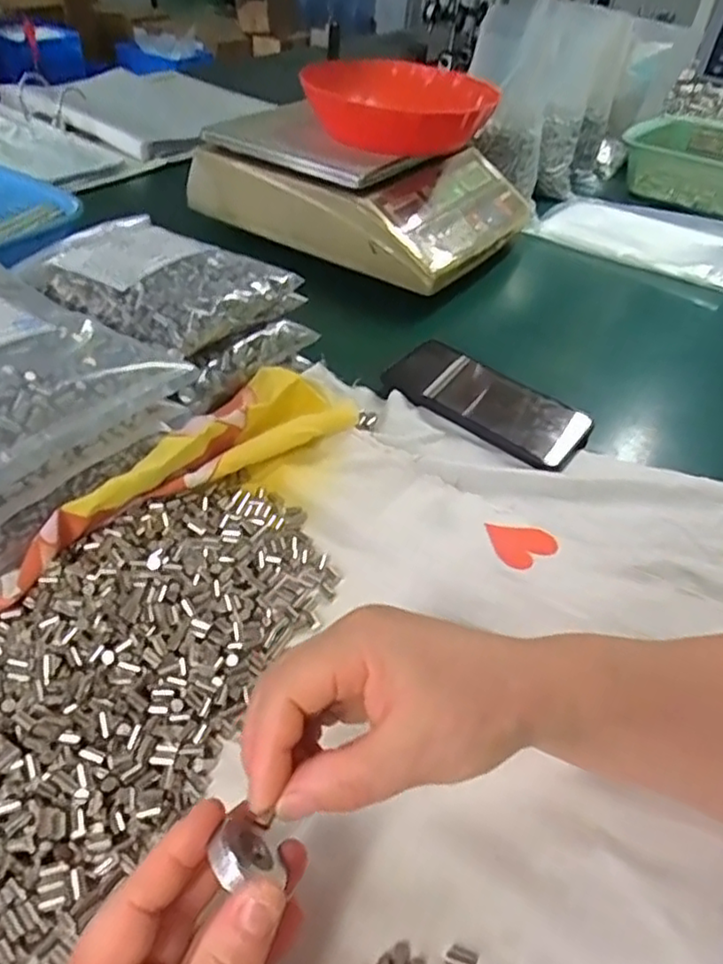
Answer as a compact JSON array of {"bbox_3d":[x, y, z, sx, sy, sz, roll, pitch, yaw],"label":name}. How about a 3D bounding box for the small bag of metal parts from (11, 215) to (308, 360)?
[{"bbox_3d":[-0.153,-0.152,0.488,0.170,0.039,0.141,28,48,18],"label":"small bag of metal parts"}]

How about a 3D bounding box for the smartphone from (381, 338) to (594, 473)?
[{"bbox_3d":[0.101,-0.067,0.529,0.159,0.015,0.076,31,48,24],"label":"smartphone"}]

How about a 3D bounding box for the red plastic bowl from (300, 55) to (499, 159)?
[{"bbox_3d":[0.048,-0.407,0.719,0.191,0.056,0.157,19,44,13],"label":"red plastic bowl"}]

